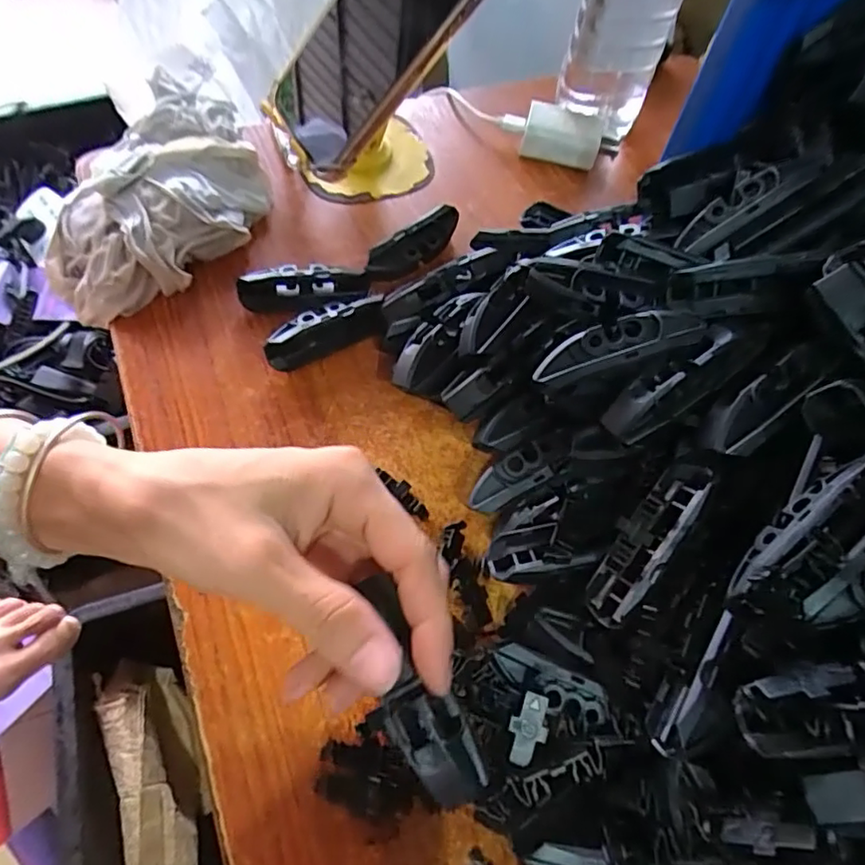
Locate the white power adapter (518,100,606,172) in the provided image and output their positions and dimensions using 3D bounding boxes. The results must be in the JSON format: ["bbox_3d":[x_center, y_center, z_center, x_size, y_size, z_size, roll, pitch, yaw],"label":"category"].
[{"bbox_3d":[0.092,-0.211,0.424,0.054,0.027,0.036,14,59,4],"label":"white power adapter"}]

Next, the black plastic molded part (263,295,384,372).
[{"bbox_3d":[-0.058,-0.055,0.323,0.066,0.025,0.017,-28,65,-19],"label":"black plastic molded part"}]

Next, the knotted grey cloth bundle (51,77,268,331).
[{"bbox_3d":[-0.154,-0.138,0.354,0.090,0.037,0.163,19,60,7],"label":"knotted grey cloth bundle"}]

